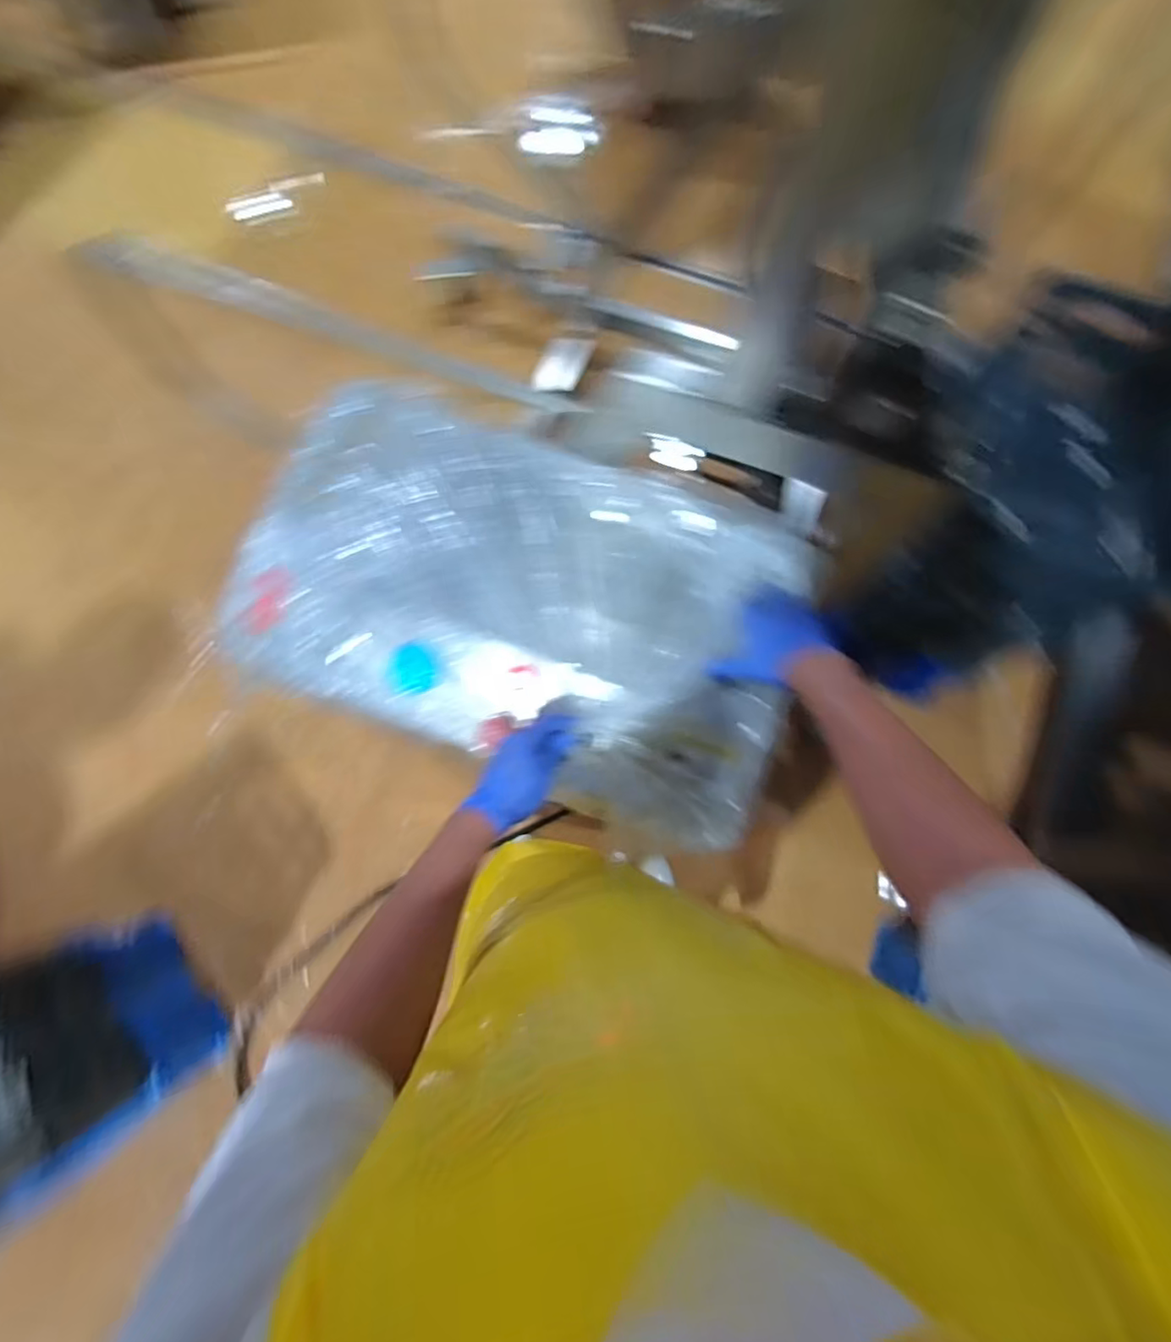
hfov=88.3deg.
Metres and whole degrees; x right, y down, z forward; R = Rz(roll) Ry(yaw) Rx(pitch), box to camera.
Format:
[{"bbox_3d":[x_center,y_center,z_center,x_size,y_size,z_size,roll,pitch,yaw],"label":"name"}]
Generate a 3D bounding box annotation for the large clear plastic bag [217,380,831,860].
[{"bbox_3d":[-0.078,-0.090,0.754,0.673,0.047,0.422,20,78,4],"label":"large clear plastic bag"}]

